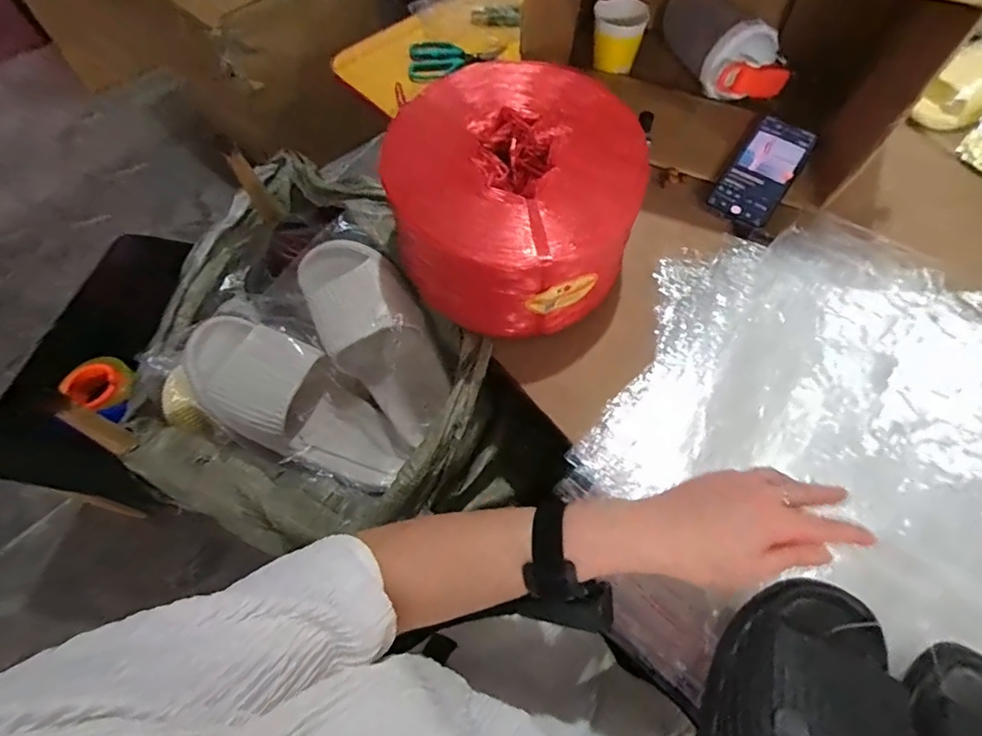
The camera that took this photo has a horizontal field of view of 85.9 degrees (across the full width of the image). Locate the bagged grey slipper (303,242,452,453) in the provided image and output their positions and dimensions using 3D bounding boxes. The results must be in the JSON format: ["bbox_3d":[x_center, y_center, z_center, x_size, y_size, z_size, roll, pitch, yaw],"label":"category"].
[{"bbox_3d":[-0.124,-0.033,0.587,0.108,0.067,0.243,-32,95,-15],"label":"bagged grey slipper"}]

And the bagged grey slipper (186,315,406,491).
[{"bbox_3d":[-0.206,0.045,0.575,0.260,0.072,0.106,39,63,-22],"label":"bagged grey slipper"}]

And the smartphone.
[{"bbox_3d":[0.332,-0.241,0.643,0.072,0.009,0.152,32,77,16],"label":"smartphone"}]

